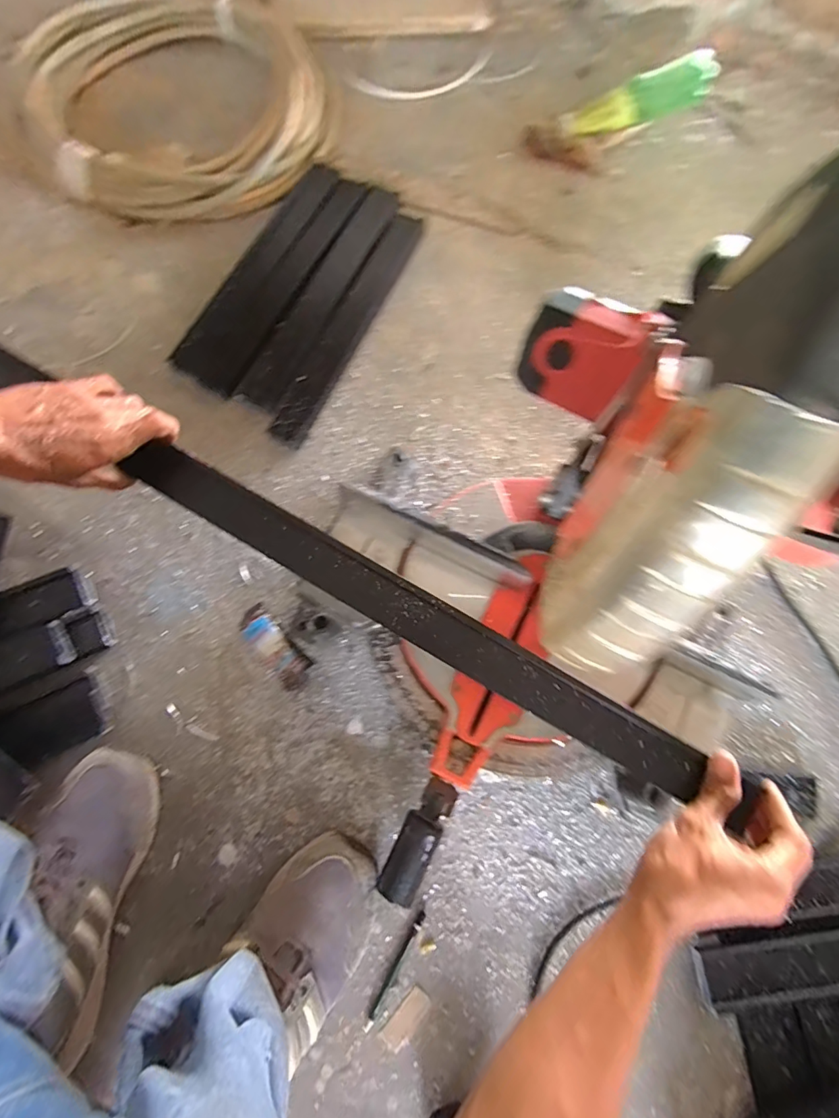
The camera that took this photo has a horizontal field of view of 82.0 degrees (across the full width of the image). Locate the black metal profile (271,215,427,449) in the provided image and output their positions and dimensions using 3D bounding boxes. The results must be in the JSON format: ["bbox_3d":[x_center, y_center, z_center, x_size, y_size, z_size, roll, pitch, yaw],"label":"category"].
[{"bbox_3d":[-0.095,-0.316,0.655,0.052,0.014,0.376,26,76,6],"label":"black metal profile"}]

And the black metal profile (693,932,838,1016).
[{"bbox_3d":[0.396,0.379,0.456,0.261,0.027,0.048,-7,76,-3],"label":"black metal profile"}]

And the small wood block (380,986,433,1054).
[{"bbox_3d":[-0.012,0.442,0.462,0.023,0.005,0.053,42,79,9],"label":"small wood block"}]

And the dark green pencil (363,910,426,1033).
[{"bbox_3d":[-0.024,0.402,0.472,0.010,0.008,0.109,29,78,7],"label":"dark green pencil"}]

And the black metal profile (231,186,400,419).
[{"bbox_3d":[-0.131,-0.360,0.660,0.058,0.017,0.373,25,76,6],"label":"black metal profile"}]

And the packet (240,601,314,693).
[{"bbox_3d":[-0.165,0.100,0.546,0.039,0.017,0.101,-44,80,-11],"label":"packet"}]

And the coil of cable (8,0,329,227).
[{"bbox_3d":[-0.378,-0.700,0.734,0.455,0.052,0.445,-22,77,-6],"label":"coil of cable"}]

